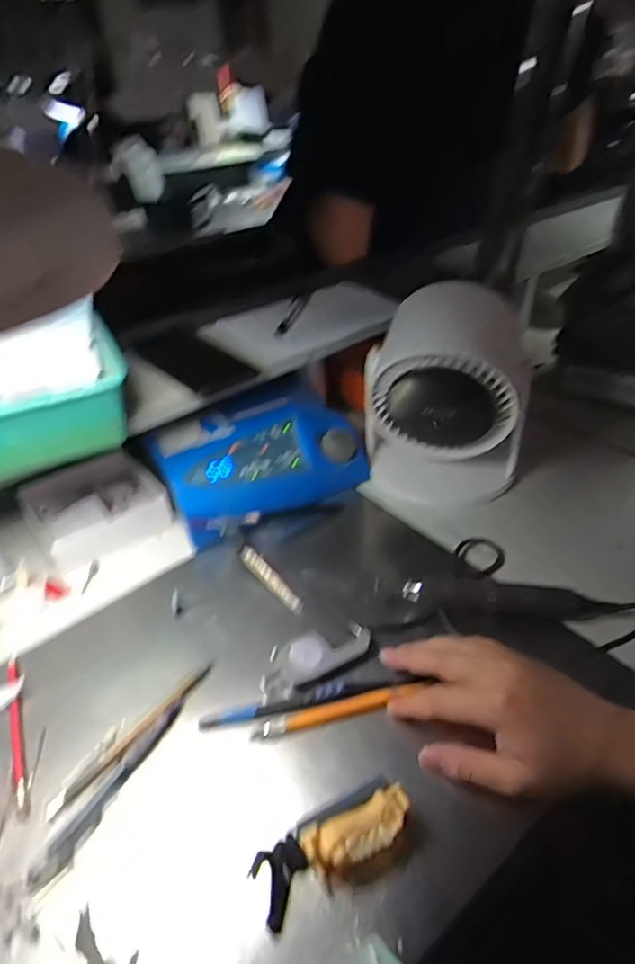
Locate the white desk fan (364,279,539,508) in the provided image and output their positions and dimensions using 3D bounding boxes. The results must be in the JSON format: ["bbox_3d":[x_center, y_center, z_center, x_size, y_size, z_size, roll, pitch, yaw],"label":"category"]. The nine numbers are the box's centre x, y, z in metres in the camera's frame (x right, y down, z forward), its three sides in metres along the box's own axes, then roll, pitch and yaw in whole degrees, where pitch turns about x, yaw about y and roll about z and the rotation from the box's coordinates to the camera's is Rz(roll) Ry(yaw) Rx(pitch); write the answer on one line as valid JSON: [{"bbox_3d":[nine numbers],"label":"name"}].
[{"bbox_3d":[0.139,-0.077,0.628,0.166,0.196,0.141,1,38,6],"label":"white desk fan"}]

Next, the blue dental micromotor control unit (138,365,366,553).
[{"bbox_3d":[-0.062,-0.030,0.627,0.218,0.096,0.133,-25,43,-26],"label":"blue dental micromotor control unit"}]

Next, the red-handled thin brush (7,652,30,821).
[{"bbox_3d":[-0.231,0.184,0.429,0.010,0.011,0.150,-19,40,-20],"label":"red-handled thin brush"}]

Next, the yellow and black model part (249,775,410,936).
[{"bbox_3d":[0.010,0.220,0.342,0.100,0.034,0.034,-20,41,-21],"label":"yellow and black model part"}]

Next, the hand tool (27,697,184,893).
[{"bbox_3d":[-0.139,0.206,0.388,0.013,0.013,0.141,16,41,23],"label":"hand tool"}]

